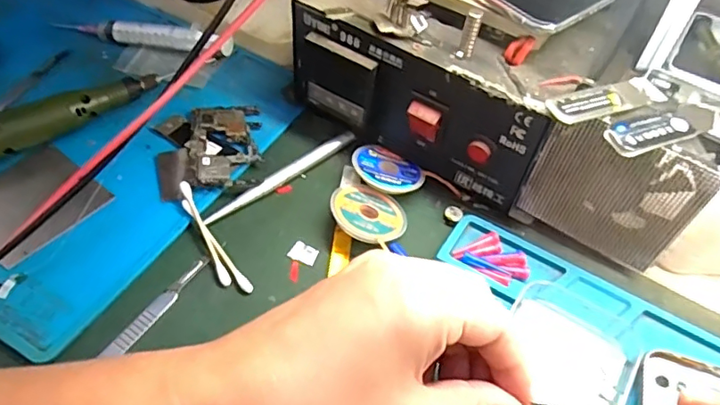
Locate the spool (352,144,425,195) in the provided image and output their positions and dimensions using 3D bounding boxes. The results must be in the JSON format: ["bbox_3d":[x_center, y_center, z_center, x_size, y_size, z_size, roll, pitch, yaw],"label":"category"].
[{"bbox_3d":[0.017,-0.020,0.346,0.044,0.007,0.036,16,40,-4],"label":"spool"}]

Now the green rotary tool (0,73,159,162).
[{"bbox_3d":[-0.204,-0.045,0.342,0.160,0.024,0.023,-27,57,-23],"label":"green rotary tool"}]

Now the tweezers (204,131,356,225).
[{"bbox_3d":[-0.047,-0.016,0.345,0.110,0.005,0.010,-35,61,-27],"label":"tweezers"}]

